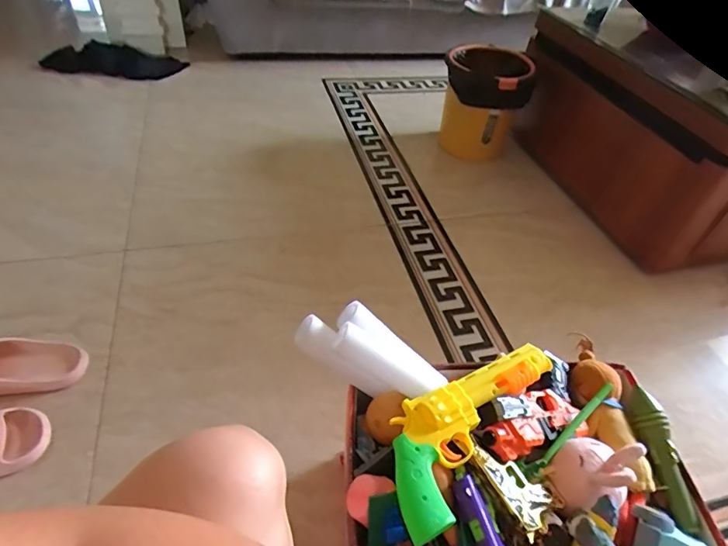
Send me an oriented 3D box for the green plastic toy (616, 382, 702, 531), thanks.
[{"bbox_3d":[0.354,0.216,0.549,0.037,0.038,0.155,-1,45,-8],"label":"green plastic toy"}]

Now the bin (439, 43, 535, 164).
[{"bbox_3d":[0.389,-0.562,1.522,0.253,0.293,0.289,16,45,9],"label":"bin"}]

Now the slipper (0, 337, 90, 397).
[{"bbox_3d":[-0.650,0.152,0.813,0.272,0.086,0.103,-4,45,-11],"label":"slipper"}]

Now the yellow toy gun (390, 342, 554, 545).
[{"bbox_3d":[0.111,0.152,0.502,0.100,0.022,0.259,36,51,26],"label":"yellow toy gun"}]

